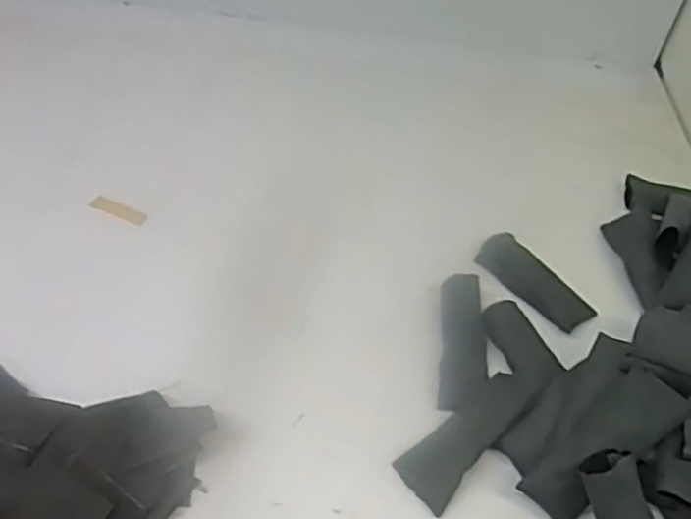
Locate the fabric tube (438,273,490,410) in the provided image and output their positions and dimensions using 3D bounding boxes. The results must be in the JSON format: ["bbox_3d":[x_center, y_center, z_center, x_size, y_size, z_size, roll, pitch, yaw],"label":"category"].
[{"bbox_3d":[0.086,0.057,0.503,0.033,0.023,0.104,7,45,1],"label":"fabric tube"}]

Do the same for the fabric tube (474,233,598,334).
[{"bbox_3d":[0.152,0.016,0.564,0.043,0.013,0.101,-25,53,-27],"label":"fabric tube"}]

